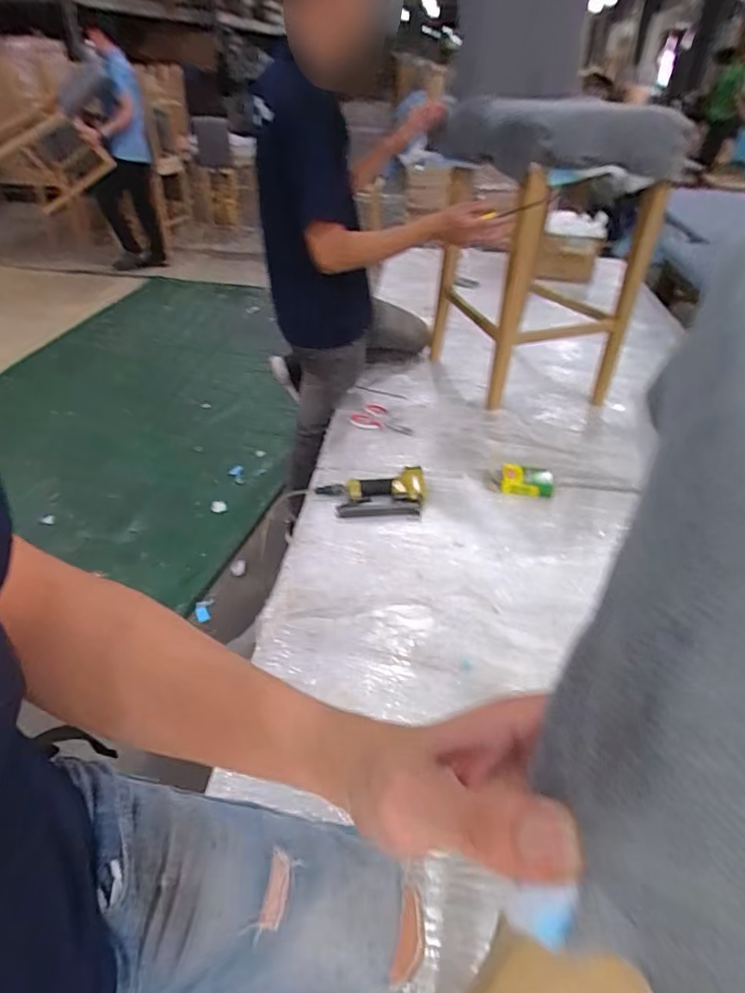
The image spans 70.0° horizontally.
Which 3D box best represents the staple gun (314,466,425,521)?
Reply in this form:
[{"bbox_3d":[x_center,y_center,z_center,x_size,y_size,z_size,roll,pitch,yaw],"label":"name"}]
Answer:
[{"bbox_3d":[-0.003,-0.003,1.176,0.239,0.040,0.120,-1,40,-2],"label":"staple gun"}]

